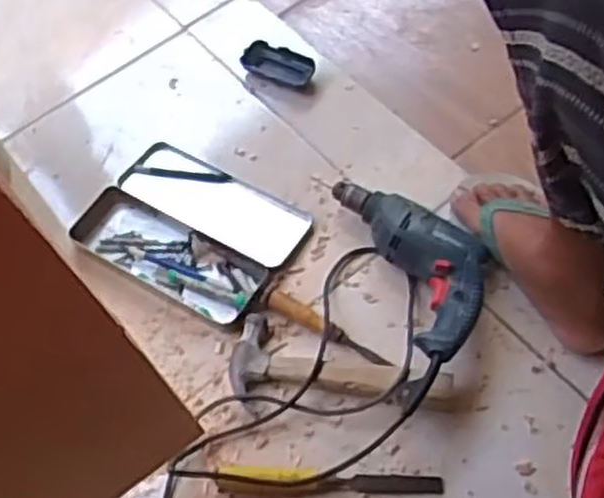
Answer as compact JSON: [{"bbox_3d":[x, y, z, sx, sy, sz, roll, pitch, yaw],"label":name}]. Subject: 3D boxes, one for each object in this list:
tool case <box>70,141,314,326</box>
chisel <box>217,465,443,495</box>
[{"bbox_3d":[-0.142,-0.027,1.030,0.261,0.026,0.184,27,65,19],"label":"tool case"},{"bbox_3d":[0.028,0.244,0.852,0.237,0.019,0.031,-1,59,4],"label":"chisel"}]

